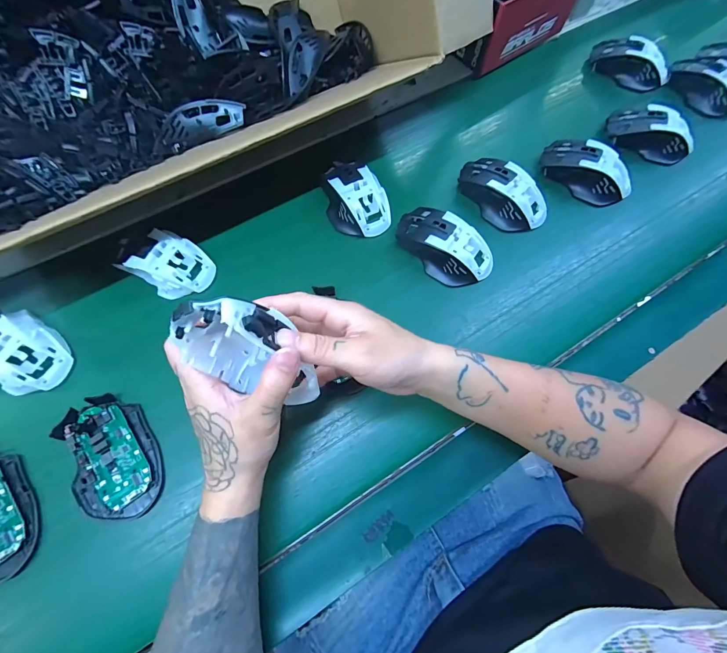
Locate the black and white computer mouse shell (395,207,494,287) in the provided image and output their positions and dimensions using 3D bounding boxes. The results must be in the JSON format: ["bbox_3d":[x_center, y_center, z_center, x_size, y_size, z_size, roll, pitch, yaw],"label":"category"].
[{"bbox_3d":[0.092,-0.092,0.397,0.114,0.033,0.064,34,73,10],"label":"black and white computer mouse shell"}]

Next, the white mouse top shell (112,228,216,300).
[{"bbox_3d":[-0.210,-0.067,0.384,0.076,0.031,0.066,34,73,10],"label":"white mouse top shell"}]

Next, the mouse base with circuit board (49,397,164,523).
[{"bbox_3d":[-0.233,0.119,0.322,0.071,0.017,0.114,-25,73,-10],"label":"mouse base with circuit board"}]

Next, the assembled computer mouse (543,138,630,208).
[{"bbox_3d":[0.286,-0.200,0.444,0.117,0.036,0.065,36,73,10],"label":"assembled computer mouse"}]

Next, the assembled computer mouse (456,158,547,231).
[{"bbox_3d":[0.169,-0.163,0.424,0.114,0.034,0.061,39,73,11],"label":"assembled computer mouse"}]

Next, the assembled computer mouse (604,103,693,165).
[{"bbox_3d":[0.390,-0.260,0.474,0.115,0.037,0.069,23,71,6],"label":"assembled computer mouse"}]

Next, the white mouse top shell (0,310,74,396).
[{"bbox_3d":[-0.348,0.022,0.347,0.103,0.034,0.067,35,73,10],"label":"white mouse top shell"}]

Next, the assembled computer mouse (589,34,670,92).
[{"bbox_3d":[0.403,-0.397,0.526,0.117,0.039,0.056,34,73,10],"label":"assembled computer mouse"}]

